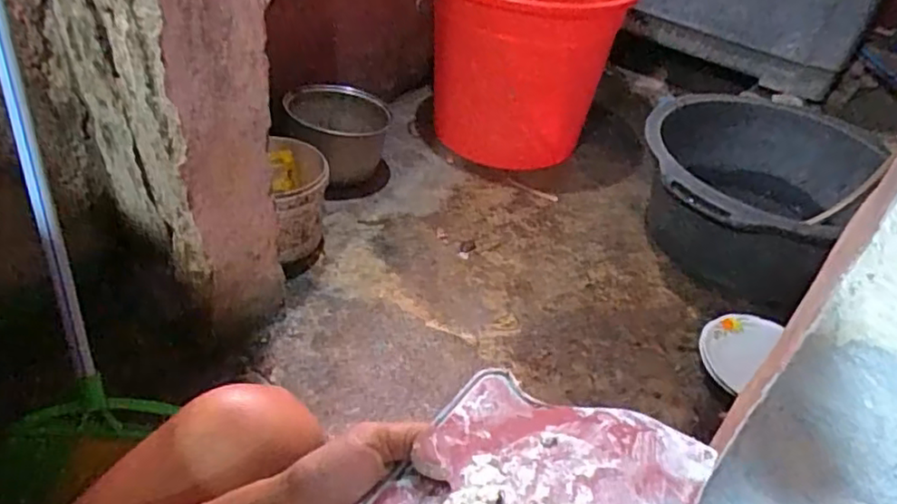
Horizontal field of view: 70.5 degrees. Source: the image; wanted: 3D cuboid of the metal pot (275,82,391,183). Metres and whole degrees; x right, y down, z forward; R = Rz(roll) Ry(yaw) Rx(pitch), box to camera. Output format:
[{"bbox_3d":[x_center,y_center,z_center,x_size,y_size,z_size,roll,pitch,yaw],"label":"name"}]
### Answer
[{"bbox_3d":[-0.245,-0.261,1.357,0.223,0.157,0.193,10,43,-16],"label":"metal pot"}]

